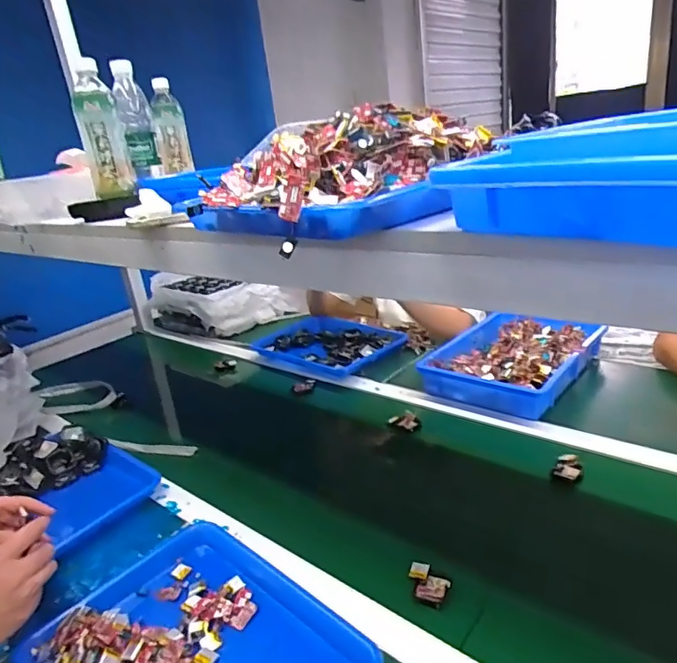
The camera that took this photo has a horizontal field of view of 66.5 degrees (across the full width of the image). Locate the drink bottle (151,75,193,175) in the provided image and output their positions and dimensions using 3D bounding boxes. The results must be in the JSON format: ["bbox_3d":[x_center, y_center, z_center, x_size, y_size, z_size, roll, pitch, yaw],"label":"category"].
[{"bbox_3d":[-0.334,-0.401,1.023,0.061,0.171,0.073,-12,21,-12],"label":"drink bottle"}]

